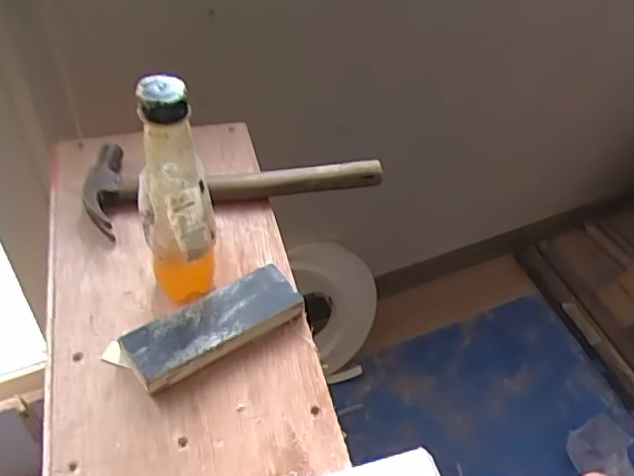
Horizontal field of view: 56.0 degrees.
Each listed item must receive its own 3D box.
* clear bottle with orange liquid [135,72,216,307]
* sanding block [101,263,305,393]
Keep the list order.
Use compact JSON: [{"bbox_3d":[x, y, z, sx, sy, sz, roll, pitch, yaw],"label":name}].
[{"bbox_3d":[-0.103,-0.028,0.438,0.054,0.190,0.049,-8,49,-14],"label":"clear bottle with orange liquid"},{"bbox_3d":[-0.085,0.070,0.472,0.146,0.020,0.053,-25,55,-26],"label":"sanding block"}]

